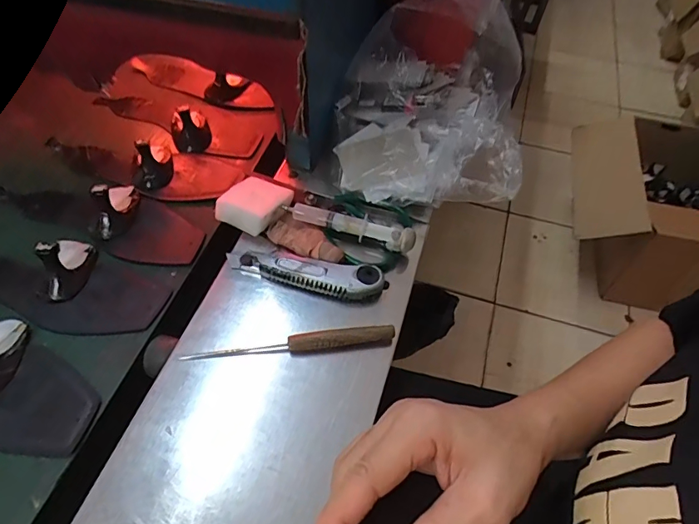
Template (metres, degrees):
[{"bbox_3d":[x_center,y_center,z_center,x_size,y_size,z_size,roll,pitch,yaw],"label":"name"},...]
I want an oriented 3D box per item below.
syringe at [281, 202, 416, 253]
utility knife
[{"bbox_3d":[0.000,-0.041,0.507,0.143,0.027,0.021,15,54,14],"label":"syringe"},{"bbox_3d":[-0.046,0.012,0.475,0.163,0.018,0.035,6,52,7],"label":"utility knife"}]

